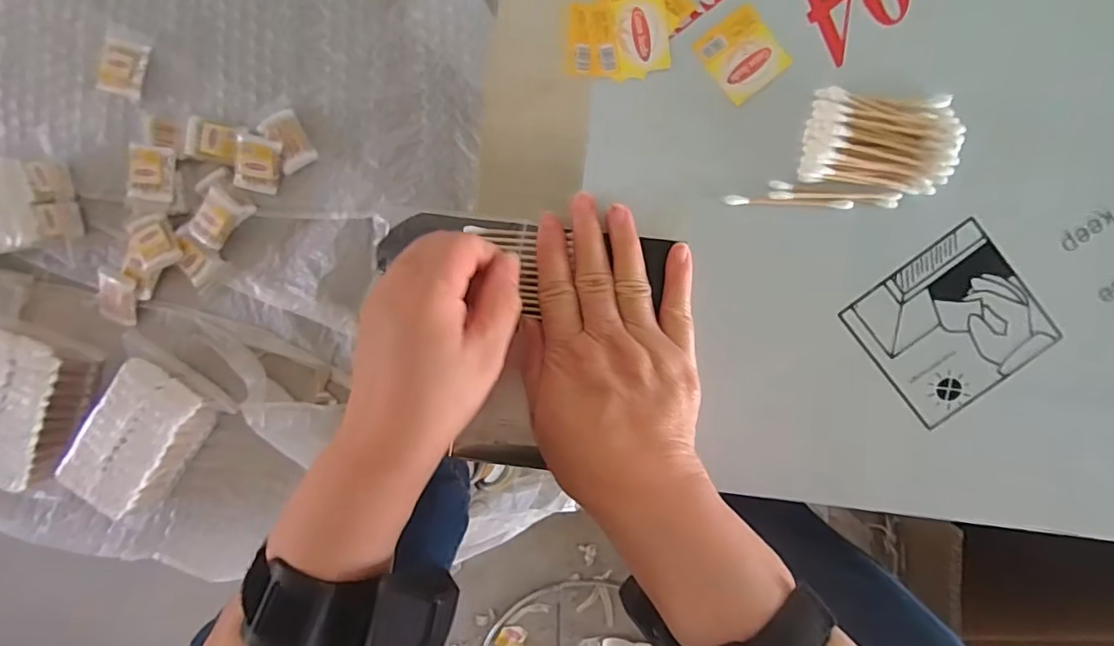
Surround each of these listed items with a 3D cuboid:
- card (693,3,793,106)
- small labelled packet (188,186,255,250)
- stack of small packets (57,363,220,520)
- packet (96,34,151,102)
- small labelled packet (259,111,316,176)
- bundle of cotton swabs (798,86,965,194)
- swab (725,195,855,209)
[{"bbox_3d":[0.105,-0.151,0.304,0.039,0.004,0.042,-37,93,5],"label":"card"},{"bbox_3d":[-0.473,-0.143,0.753,0.056,0.020,0.080,33,94,-2],"label":"small labelled packet"},{"bbox_3d":[-0.583,0.159,0.761,0.122,0.066,0.211,38,94,-2],"label":"stack of small packets"},{"bbox_3d":[-0.591,-0.347,0.737,0.066,0.029,0.074,18,94,-1],"label":"packet"},{"bbox_3d":[-0.376,-0.254,0.754,0.050,0.023,0.072,-26,93,2],"label":"small labelled packet"},{"bbox_3d":[0.177,-0.101,0.298,0.076,0.019,0.051,7,96,1],"label":"bundle of cotton swabs"},{"bbox_3d":[0.132,-0.068,0.307,0.071,0.004,0.005,2,96,1],"label":"swab"}]

